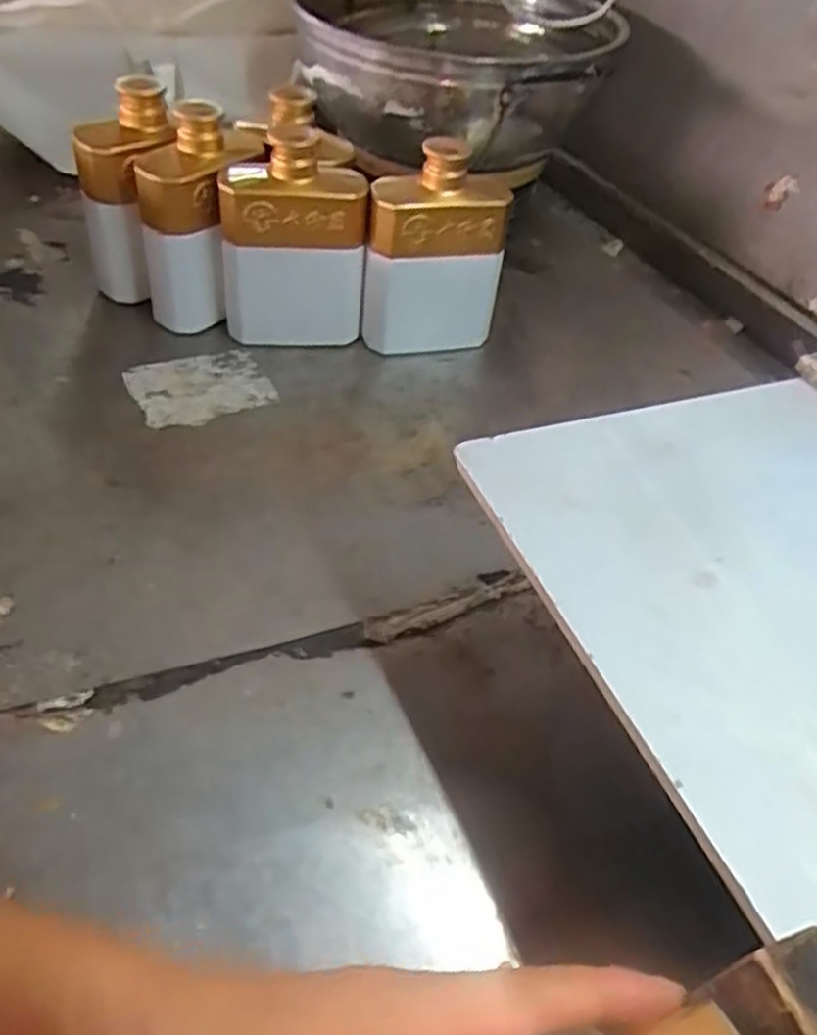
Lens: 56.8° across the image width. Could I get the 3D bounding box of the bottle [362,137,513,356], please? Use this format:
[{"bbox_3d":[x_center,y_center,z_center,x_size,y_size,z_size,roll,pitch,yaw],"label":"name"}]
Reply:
[{"bbox_3d":[0.018,-0.206,0.612,0.110,0.161,0.058,-7,46,-15],"label":"bottle"}]

